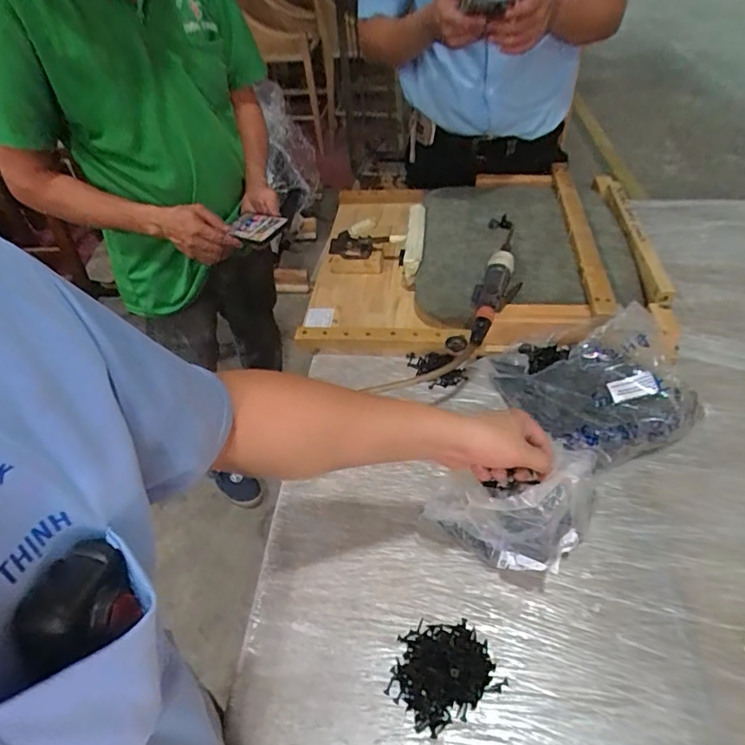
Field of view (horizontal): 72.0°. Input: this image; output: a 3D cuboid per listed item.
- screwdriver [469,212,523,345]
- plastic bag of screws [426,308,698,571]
[{"bbox_3d":[0.219,-0.173,0.882,0.072,0.040,0.351,9,46,13],"label":"screwdriver"},{"bbox_3d":[0.254,0.068,0.665,0.256,0.153,0.391,22,46,26],"label":"plastic bag of screws"}]

